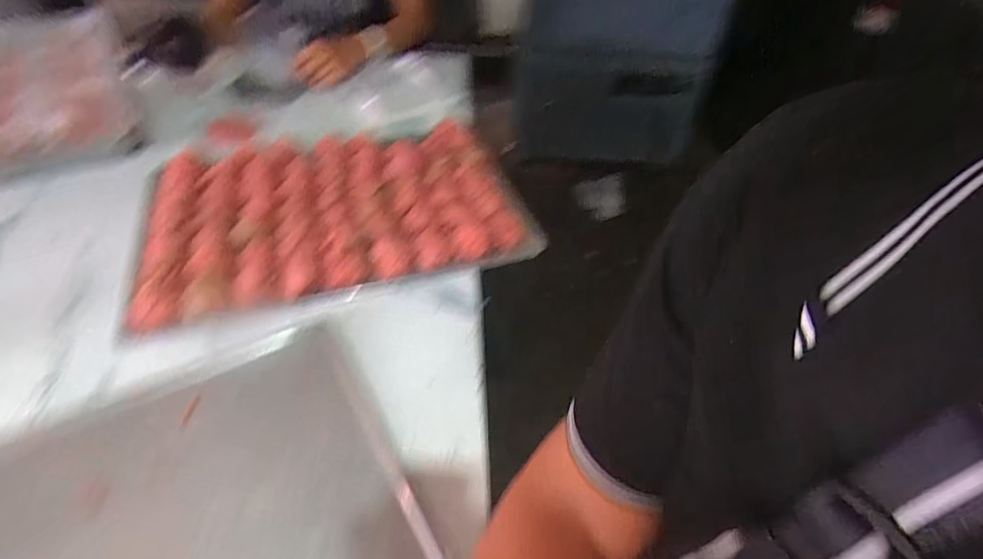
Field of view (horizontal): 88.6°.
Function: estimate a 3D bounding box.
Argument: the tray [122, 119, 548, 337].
[{"bbox_3d":[-0.185,-0.097,0.609,0.431,0.056,0.270,-13,45,-18],"label":"tray"}]

